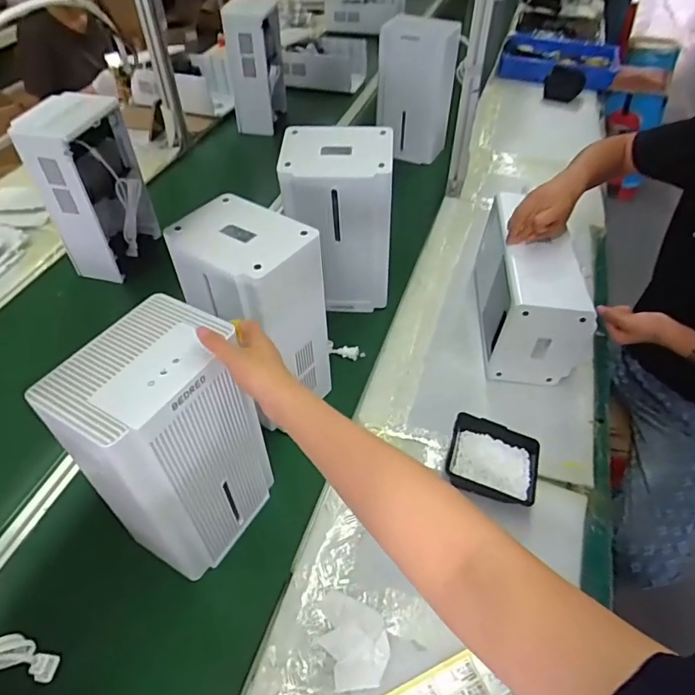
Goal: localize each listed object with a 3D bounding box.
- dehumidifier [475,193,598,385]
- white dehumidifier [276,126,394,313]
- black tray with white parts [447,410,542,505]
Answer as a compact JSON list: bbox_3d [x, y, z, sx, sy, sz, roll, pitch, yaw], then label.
[{"bbox_3d":[0.353,-0.127,0.978,0.178,0.208,0.397,5,49,4],"label":"dehumidifier"},{"bbox_3d":[-0.016,-0.231,0.988,0.202,0.340,0.140,-3,49,-3],"label":"white dehumidifier"},{"bbox_3d":[0.231,0.182,0.802,0.136,0.050,0.124,12,49,13],"label":"black tray with white parts"}]

